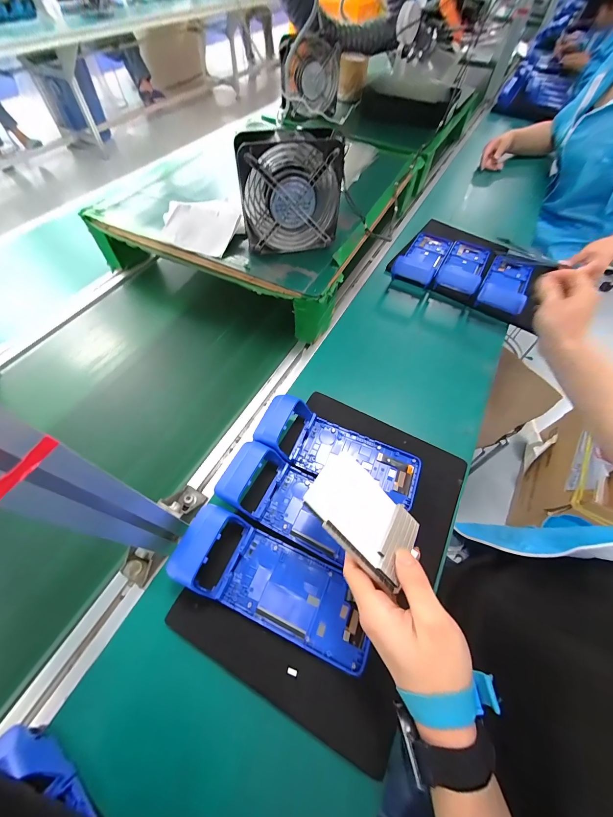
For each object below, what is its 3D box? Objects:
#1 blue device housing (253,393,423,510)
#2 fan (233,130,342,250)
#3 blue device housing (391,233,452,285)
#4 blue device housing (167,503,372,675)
[{"bbox_3d":[0.046,0.055,0.407,0.223,0.044,0.081,21,62,10],"label":"blue device housing"},{"bbox_3d":[-0.025,-0.330,0.467,0.148,0.152,0.058,-8,61,-7],"label":"fan"},{"bbox_3d":[0.257,-0.336,0.651,0.078,0.060,0.199,26,63,13],"label":"blue device housing"},{"bbox_3d":[-0.034,0.188,0.327,0.224,0.039,0.082,22,62,10],"label":"blue device housing"}]

